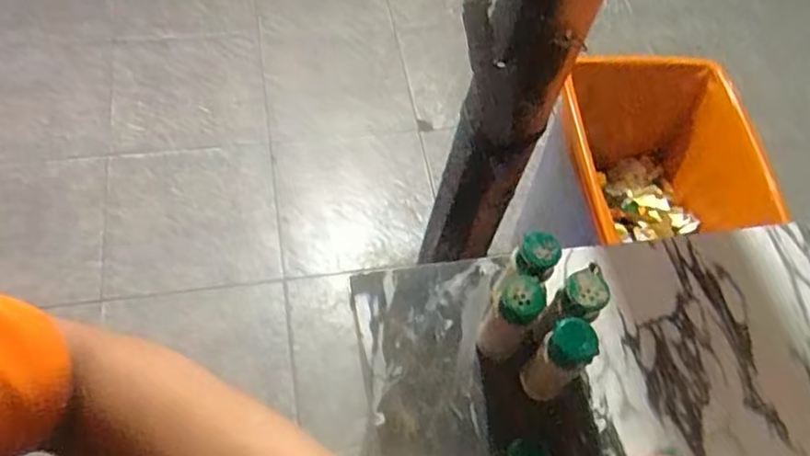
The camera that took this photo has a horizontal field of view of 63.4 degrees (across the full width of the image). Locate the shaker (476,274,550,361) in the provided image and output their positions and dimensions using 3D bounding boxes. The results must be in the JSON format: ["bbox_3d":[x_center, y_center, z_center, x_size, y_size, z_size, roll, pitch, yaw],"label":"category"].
[{"bbox_3d":[0.090,0.079,0.556,0.038,0.103,0.041,4,58,-6],"label":"shaker"}]

